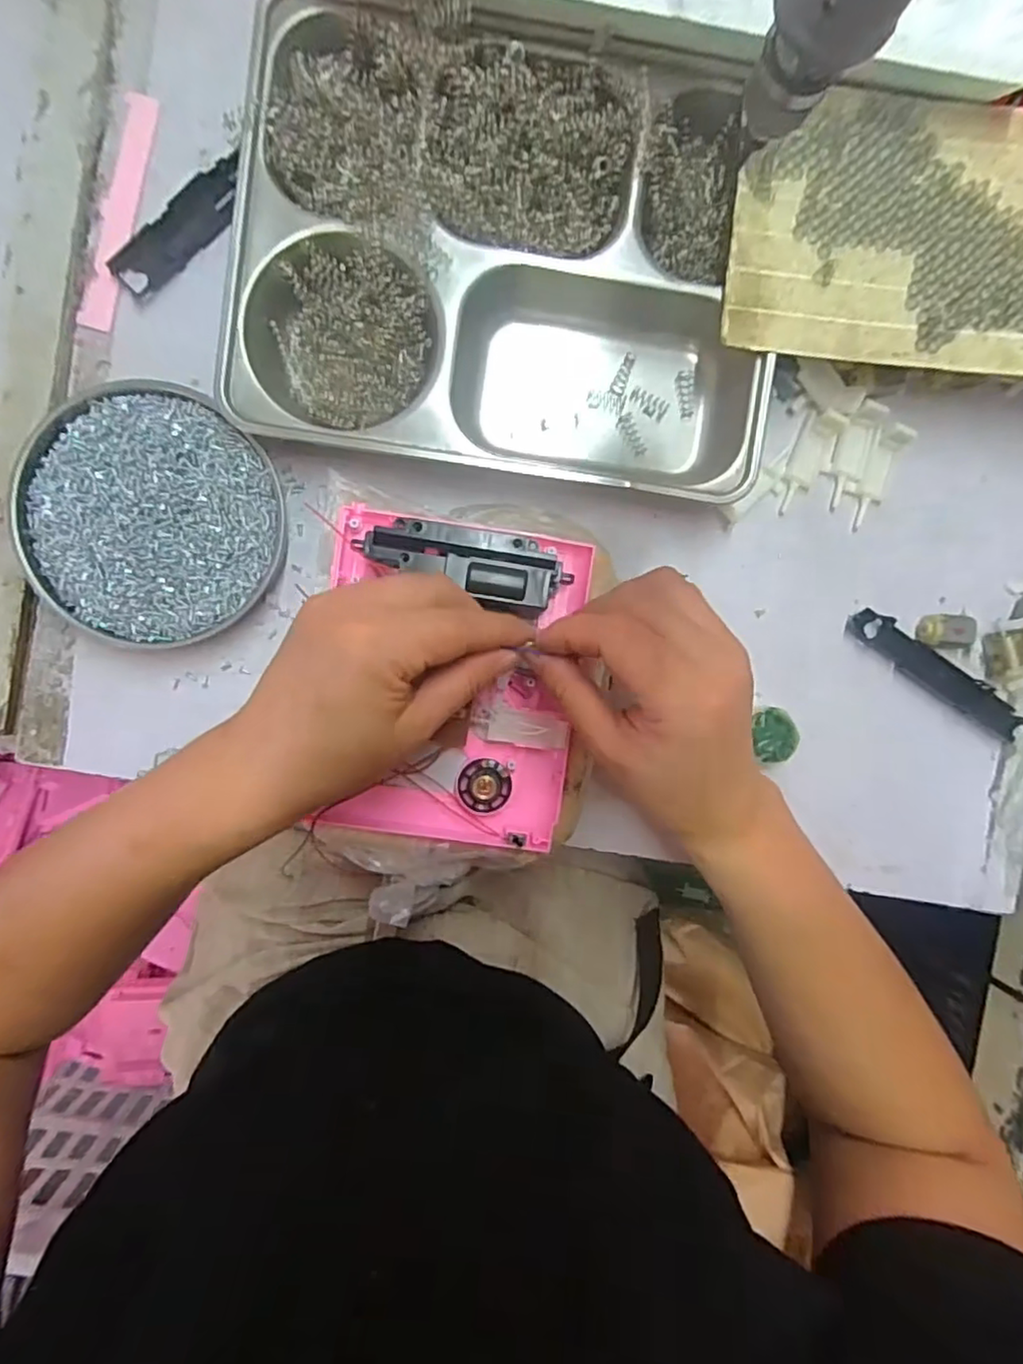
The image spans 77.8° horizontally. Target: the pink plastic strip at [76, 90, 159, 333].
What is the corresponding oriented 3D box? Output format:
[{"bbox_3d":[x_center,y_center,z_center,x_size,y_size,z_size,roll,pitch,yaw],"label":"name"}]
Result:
[{"bbox_3d":[-0.210,-0.253,0.340,0.018,0.004,0.124,15,92,-4],"label":"pink plastic strip"}]

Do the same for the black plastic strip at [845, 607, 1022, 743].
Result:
[{"bbox_3d":[0.256,-0.003,0.379,0.126,0.012,0.021,33,91,-5],"label":"black plastic strip"}]

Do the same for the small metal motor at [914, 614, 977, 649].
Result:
[{"bbox_3d":[0.257,-0.030,0.377,0.027,0.015,0.019,4,93,-4],"label":"small metal motor"}]

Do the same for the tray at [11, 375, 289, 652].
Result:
[{"bbox_3d":[-0.192,-0.089,0.336,0.138,0.020,0.129,0,93,-3],"label":"tray"}]

